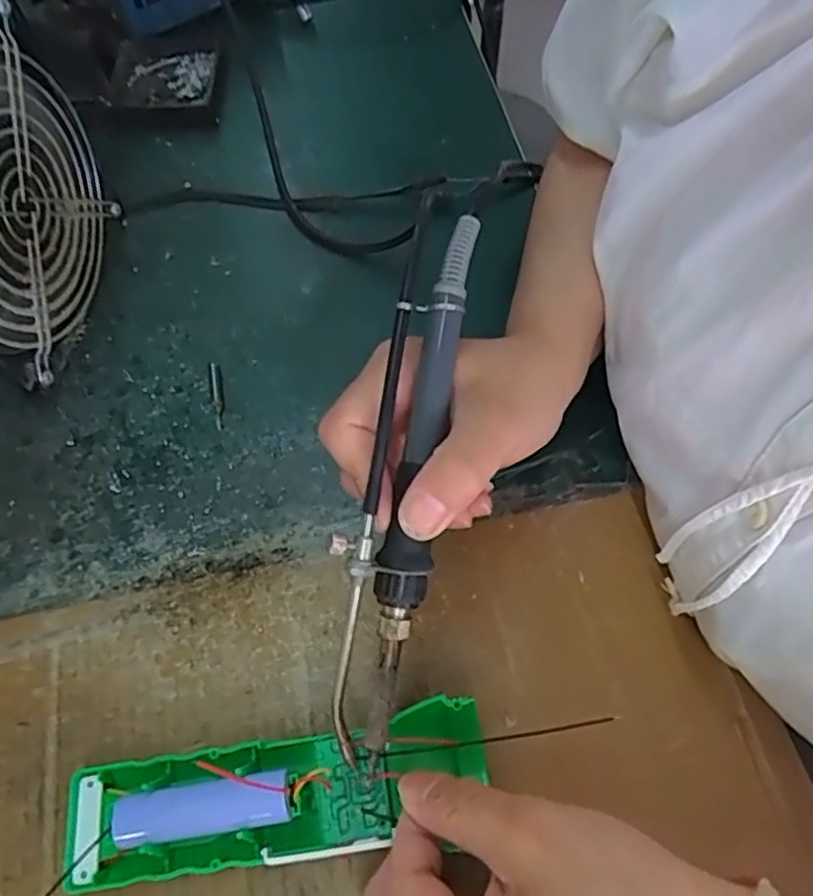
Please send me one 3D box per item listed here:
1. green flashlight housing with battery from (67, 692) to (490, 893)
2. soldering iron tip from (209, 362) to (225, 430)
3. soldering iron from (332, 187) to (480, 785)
[{"bbox_3d":[-0.049,0.129,0.252,0.156,0.021,0.045,-13,62,1],"label":"green flashlight housing with battery"},{"bbox_3d":[-0.100,-0.028,0.358,0.006,0.008,0.038,-9,77,-5],"label":"soldering iron tip"},{"bbox_3d":[0.000,0.015,0.247,0.026,0.016,0.208,10,89,5],"label":"soldering iron"}]

